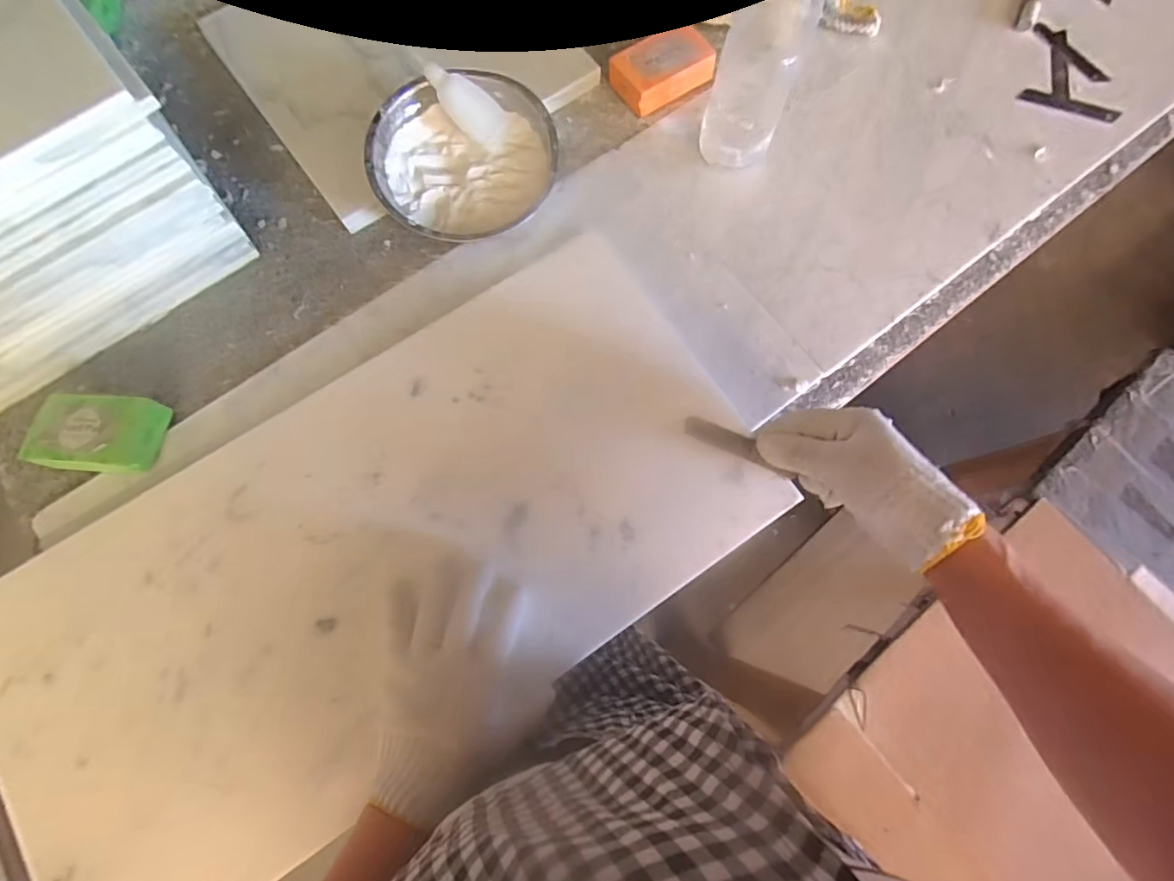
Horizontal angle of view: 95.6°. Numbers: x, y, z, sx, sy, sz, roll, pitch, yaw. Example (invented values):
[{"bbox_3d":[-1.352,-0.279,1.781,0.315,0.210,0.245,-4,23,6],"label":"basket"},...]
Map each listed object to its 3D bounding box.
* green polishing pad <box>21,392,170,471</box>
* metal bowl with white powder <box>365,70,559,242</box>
[{"bbox_3d":[-0.404,-0.004,0.441,0.094,0.034,0.061,2,75,1],"label":"green polishing pad"},{"bbox_3d":[-0.110,-0.248,0.482,0.162,0.062,0.148,-30,77,-8],"label":"metal bowl with white powder"}]

